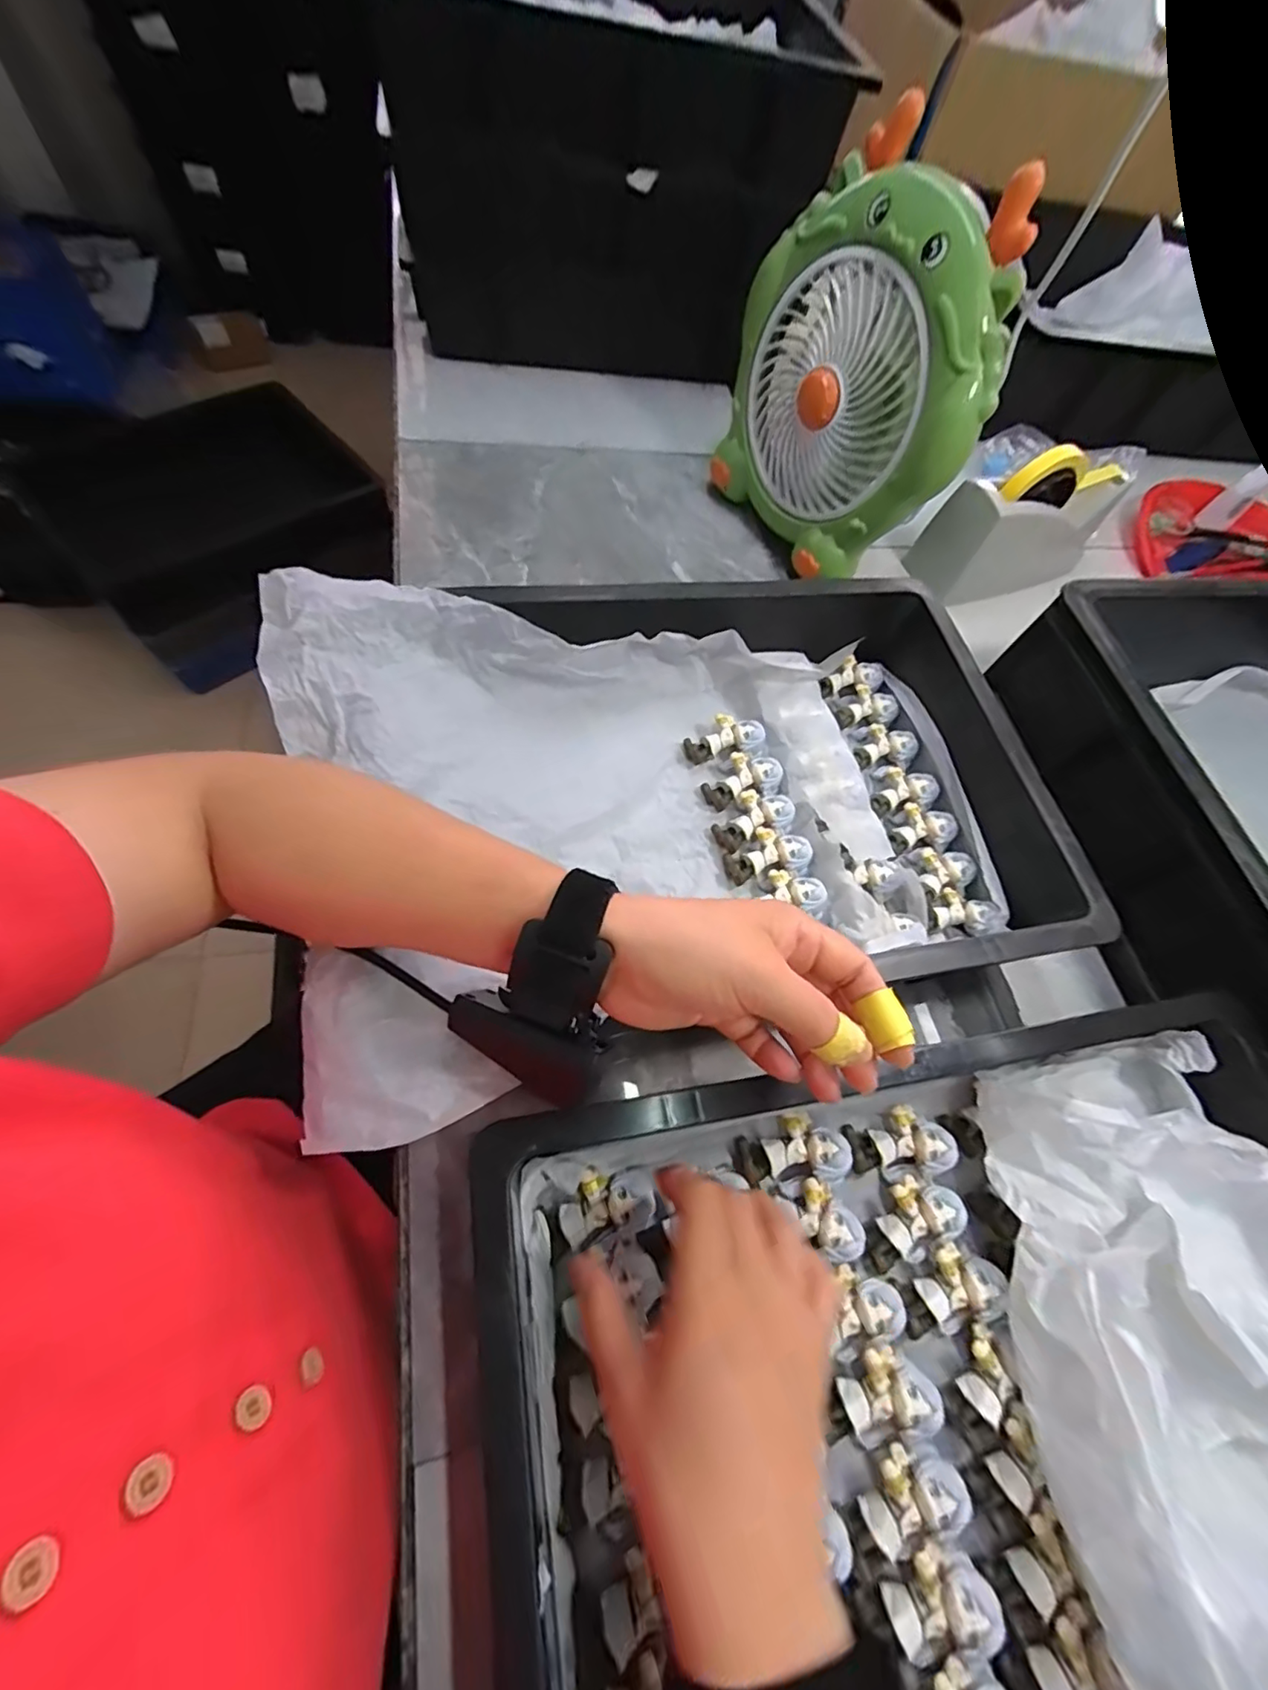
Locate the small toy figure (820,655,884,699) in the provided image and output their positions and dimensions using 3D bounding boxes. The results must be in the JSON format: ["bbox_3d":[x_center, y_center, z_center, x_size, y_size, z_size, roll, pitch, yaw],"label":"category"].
[{"bbox_3d":[0.188,-0.146,0.505,0.052,0.016,0.031,-15,64,5],"label":"small toy figure"}]

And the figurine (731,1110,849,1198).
[{"bbox_3d":[0.091,0.180,0.335,0.061,0.020,0.038,-12,67,-14],"label":"figurine"}]

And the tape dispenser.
[{"bbox_3d":[0.407,-0.335,0.593,0.201,0.117,0.080,-19,69,-17],"label":"tape dispenser"}]

